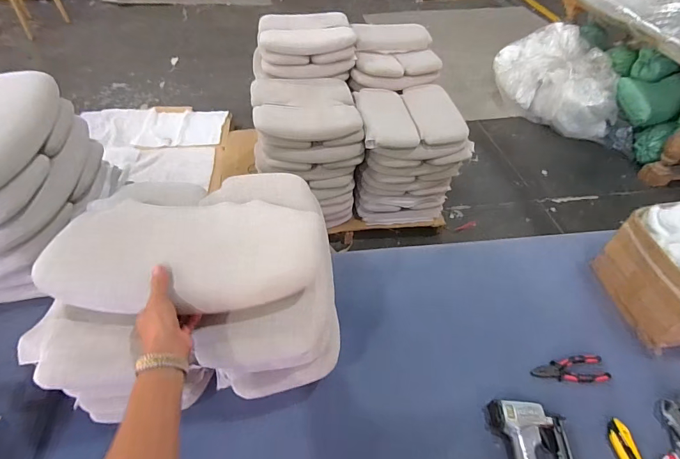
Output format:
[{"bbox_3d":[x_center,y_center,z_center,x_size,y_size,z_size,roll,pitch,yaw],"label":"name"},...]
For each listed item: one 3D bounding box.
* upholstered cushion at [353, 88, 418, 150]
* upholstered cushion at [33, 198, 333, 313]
[{"bbox_3d":[0.199,-0.511,1.666,0.233,0.085,0.400,-8,48,-7],"label":"upholstered cushion"},{"bbox_3d":[-0.249,0.035,0.614,0.432,0.076,0.233,1,47,1],"label":"upholstered cushion"}]

